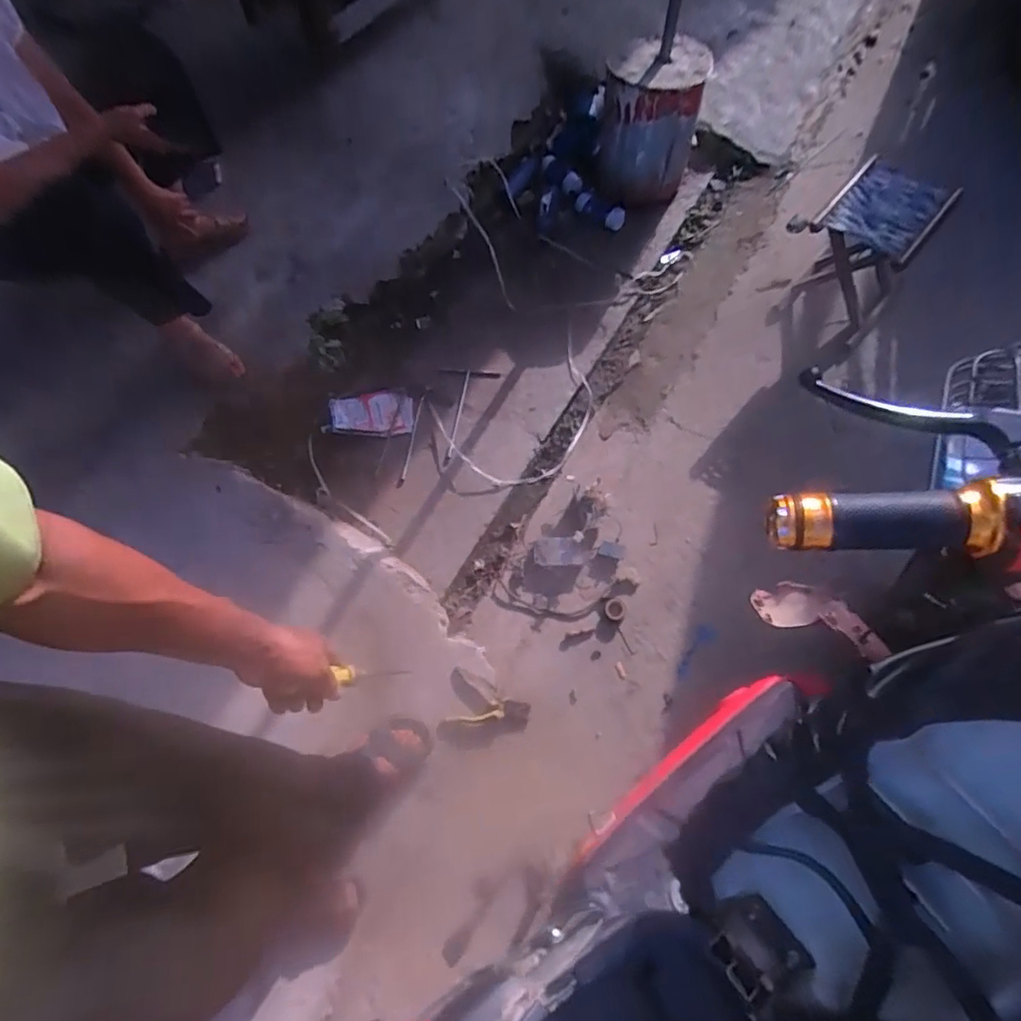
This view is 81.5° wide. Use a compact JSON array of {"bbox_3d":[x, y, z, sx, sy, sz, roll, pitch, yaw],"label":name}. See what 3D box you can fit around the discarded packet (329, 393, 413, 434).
[{"bbox_3d":[-0.388,-0.277,1.665,0.222,0.049,0.114,-2,67,2],"label":"discarded packet"}]

